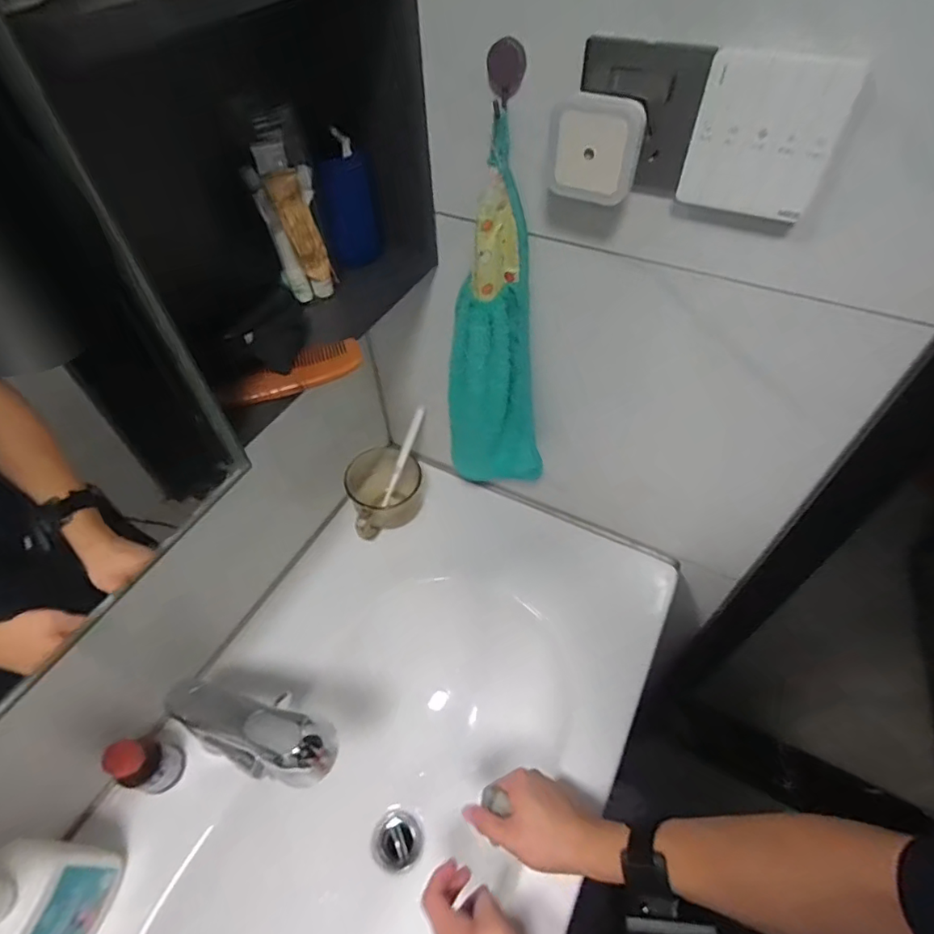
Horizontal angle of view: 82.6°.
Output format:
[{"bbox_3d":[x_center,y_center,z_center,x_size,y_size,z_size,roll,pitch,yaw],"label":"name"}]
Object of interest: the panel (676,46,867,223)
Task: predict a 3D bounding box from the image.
[{"bbox_3d":[0.192,-0.215,0.347,0.084,0.088,0.020,17,53,15],"label":"panel"}]

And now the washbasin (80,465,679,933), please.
[{"bbox_3d":[-0.125,0.413,0.618,0.467,0.187,0.878,22,55,19],"label":"washbasin"}]

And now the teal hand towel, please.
[{"bbox_3d":[0.031,-0.119,0.569,0.112,0.383,0.055,1,51,3],"label":"teal hand towel"}]

